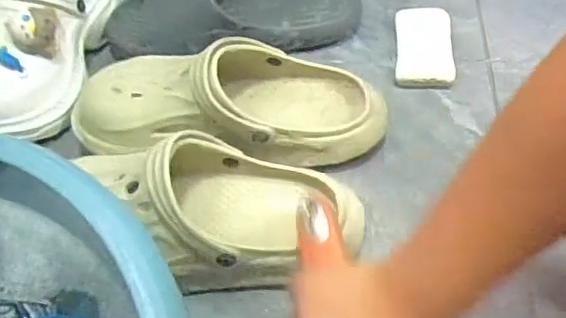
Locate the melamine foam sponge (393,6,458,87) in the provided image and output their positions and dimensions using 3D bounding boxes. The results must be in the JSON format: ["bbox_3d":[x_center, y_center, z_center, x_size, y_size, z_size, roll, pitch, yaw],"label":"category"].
[{"bbox_3d":[0.152,-0.121,0.646,0.060,0.015,0.106,2,56,7],"label":"melamine foam sponge"}]

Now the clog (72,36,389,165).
[{"bbox_3d":[-0.054,-0.058,0.565,0.289,0.093,0.106,1,56,6],"label":"clog"}]

